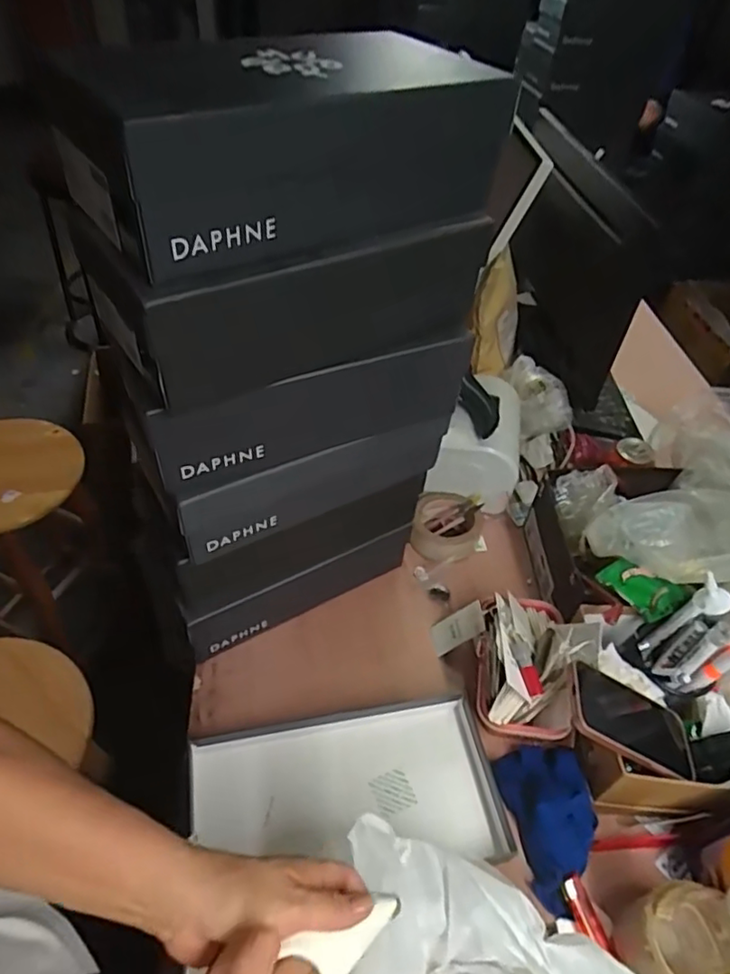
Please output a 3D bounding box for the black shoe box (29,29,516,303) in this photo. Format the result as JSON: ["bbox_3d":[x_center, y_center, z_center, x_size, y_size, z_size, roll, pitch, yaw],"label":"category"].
[{"bbox_3d":[-0.051,-0.264,0.455,0.328,0.093,0.186,-27,54,-26],"label":"black shoe box"}]

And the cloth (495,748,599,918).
[{"bbox_3d":[0.191,0.328,0.590,0.081,0.064,0.143,-6,48,-10],"label":"cloth"}]

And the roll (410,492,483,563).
[{"bbox_3d":[0.116,0.061,0.856,0.095,0.043,0.105,11,47,6],"label":"roll"}]

